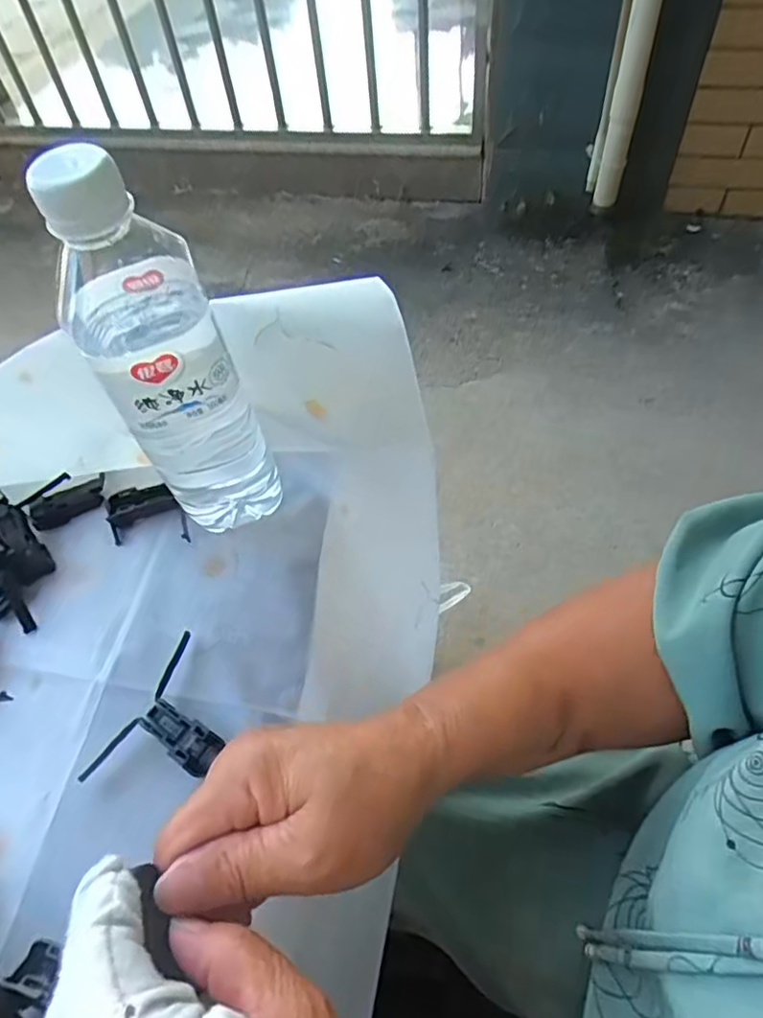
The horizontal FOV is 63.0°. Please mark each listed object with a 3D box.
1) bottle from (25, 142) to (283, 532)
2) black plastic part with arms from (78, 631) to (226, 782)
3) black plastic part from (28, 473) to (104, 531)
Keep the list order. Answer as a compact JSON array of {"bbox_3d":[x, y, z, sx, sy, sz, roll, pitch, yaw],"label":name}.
[{"bbox_3d":[-0.105,-0.067,0.313,0.062,0.211,0.068,-26,59,-12],"label":"bottle"},{"bbox_3d":[-0.105,0.109,0.317,0.049,0.013,0.079,21,61,17],"label":"black plastic part with arms"},{"bbox_3d":[-0.201,-0.004,0.402,0.049,0.010,0.021,-31,60,-15],"label":"black plastic part"}]

